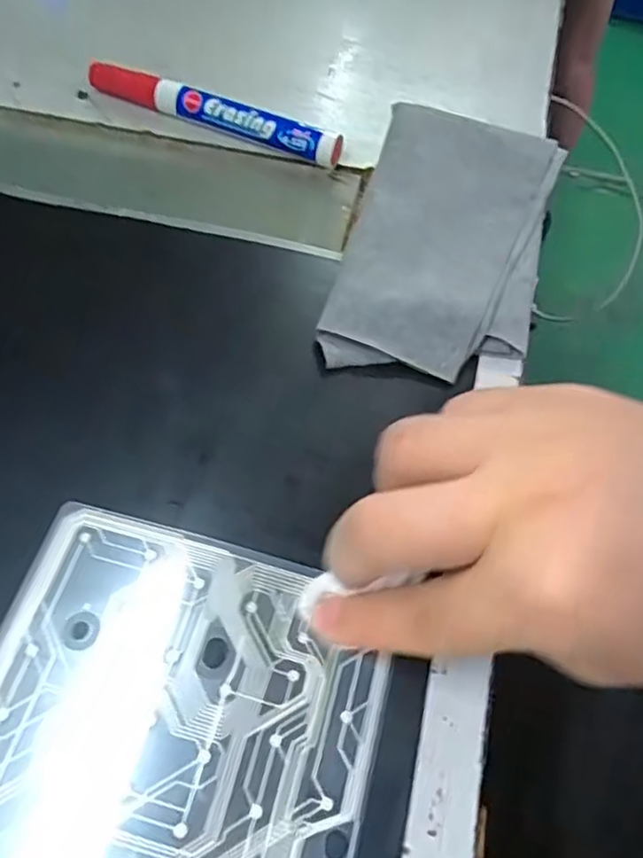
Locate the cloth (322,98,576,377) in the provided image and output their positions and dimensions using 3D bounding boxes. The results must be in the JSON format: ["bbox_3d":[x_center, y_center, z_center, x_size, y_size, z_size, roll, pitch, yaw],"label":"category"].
[{"bbox_3d":[0.055,-0.083,0.278,0.079,0.015,0.137,15,62,7],"label":"cloth"}]

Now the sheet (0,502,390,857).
[{"bbox_3d":[-0.083,0.191,0.136,0.117,0.010,0.352,15,62,10],"label":"sheet"}]

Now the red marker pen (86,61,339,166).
[{"bbox_3d":[-0.057,-0.159,0.323,0.141,0.017,0.013,23,63,11],"label":"red marker pen"}]

